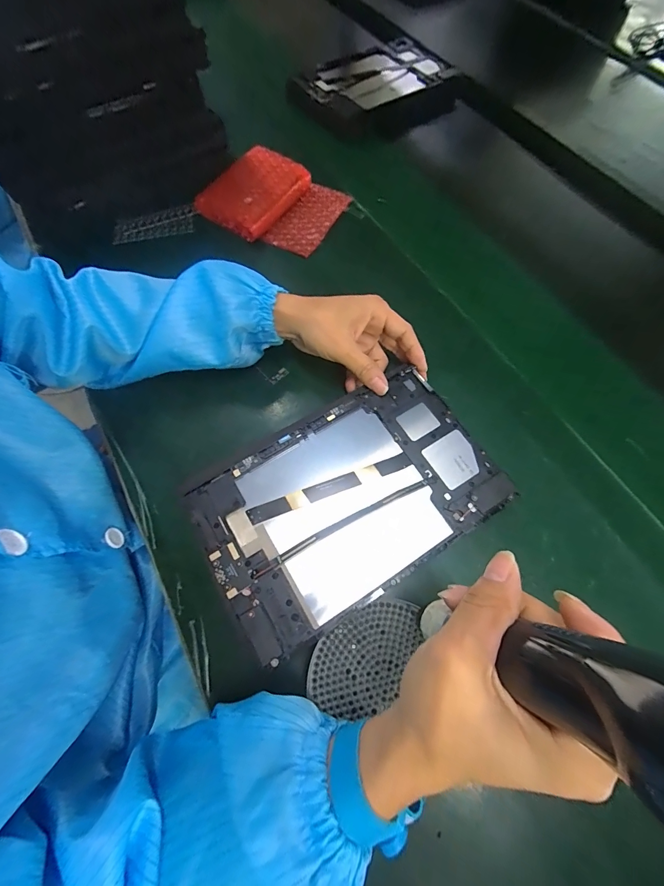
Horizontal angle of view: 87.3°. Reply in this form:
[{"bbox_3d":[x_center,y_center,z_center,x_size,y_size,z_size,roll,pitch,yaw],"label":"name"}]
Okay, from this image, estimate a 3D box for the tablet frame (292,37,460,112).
[{"bbox_3d":[0.076,-0.608,0.578,0.250,0.028,0.162,-37,72,-18],"label":"tablet frame"}]

